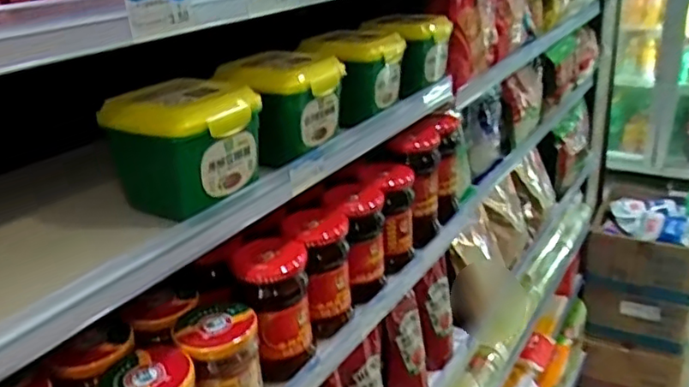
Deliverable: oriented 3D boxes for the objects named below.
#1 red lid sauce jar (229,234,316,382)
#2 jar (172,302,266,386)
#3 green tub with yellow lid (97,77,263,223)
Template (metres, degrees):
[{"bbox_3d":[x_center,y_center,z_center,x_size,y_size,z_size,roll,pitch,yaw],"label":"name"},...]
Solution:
[{"bbox_3d":[-0.061,0.105,0.540,0.064,0.118,0.063,-7,24,-7],"label":"red lid sauce jar"},{"bbox_3d":[-0.098,0.136,0.486,0.060,0.076,0.061,-3,24,1],"label":"jar"},{"bbox_3d":[-0.117,-0.037,0.457,0.089,0.082,0.085,8,26,25],"label":"green tub with yellow lid"}]

